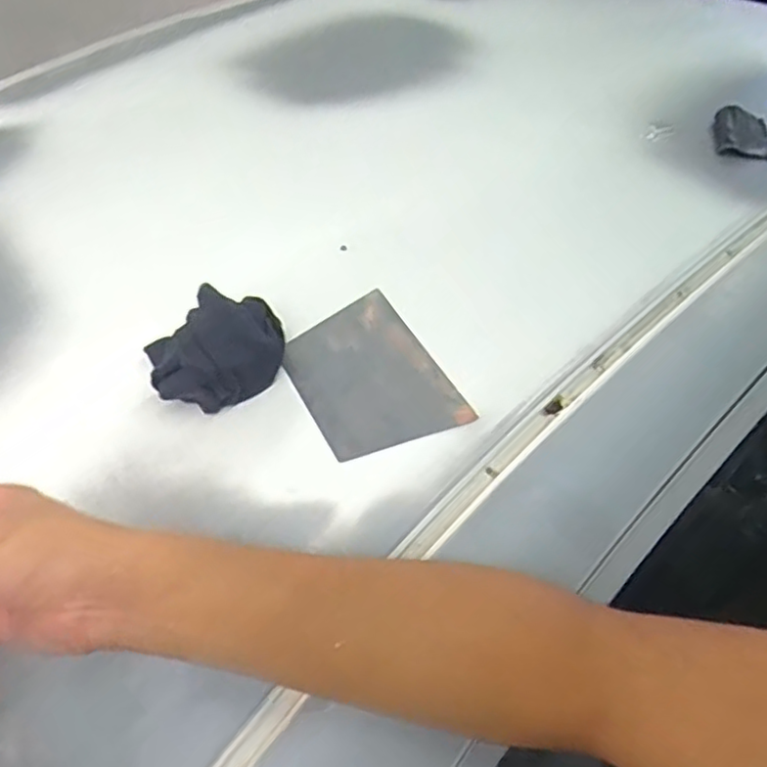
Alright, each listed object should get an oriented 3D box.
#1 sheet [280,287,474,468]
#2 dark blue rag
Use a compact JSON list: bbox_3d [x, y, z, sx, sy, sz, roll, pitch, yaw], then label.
[{"bbox_3d":[-0.012,-0.005,0.493,0.097,0.008,0.133,-28,58,-12],"label":"sheet"},{"bbox_3d":[-0.121,-0.024,0.489,0.097,0.049,0.076,-28,50,-21],"label":"dark blue rag"}]

